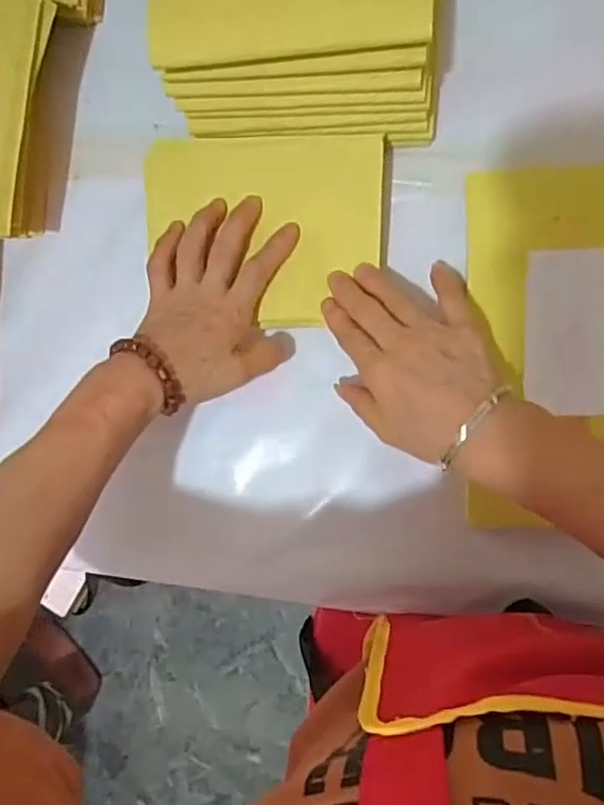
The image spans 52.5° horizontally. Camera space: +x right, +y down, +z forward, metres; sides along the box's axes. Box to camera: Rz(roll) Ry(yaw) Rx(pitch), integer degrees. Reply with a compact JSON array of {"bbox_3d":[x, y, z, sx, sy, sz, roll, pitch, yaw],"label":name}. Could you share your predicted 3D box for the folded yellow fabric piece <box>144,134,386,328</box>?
[{"bbox_3d":[-0.028,-0.117,0.422,0.164,0.014,0.124,3,98,10],"label":"folded yellow fabric piece"}]

